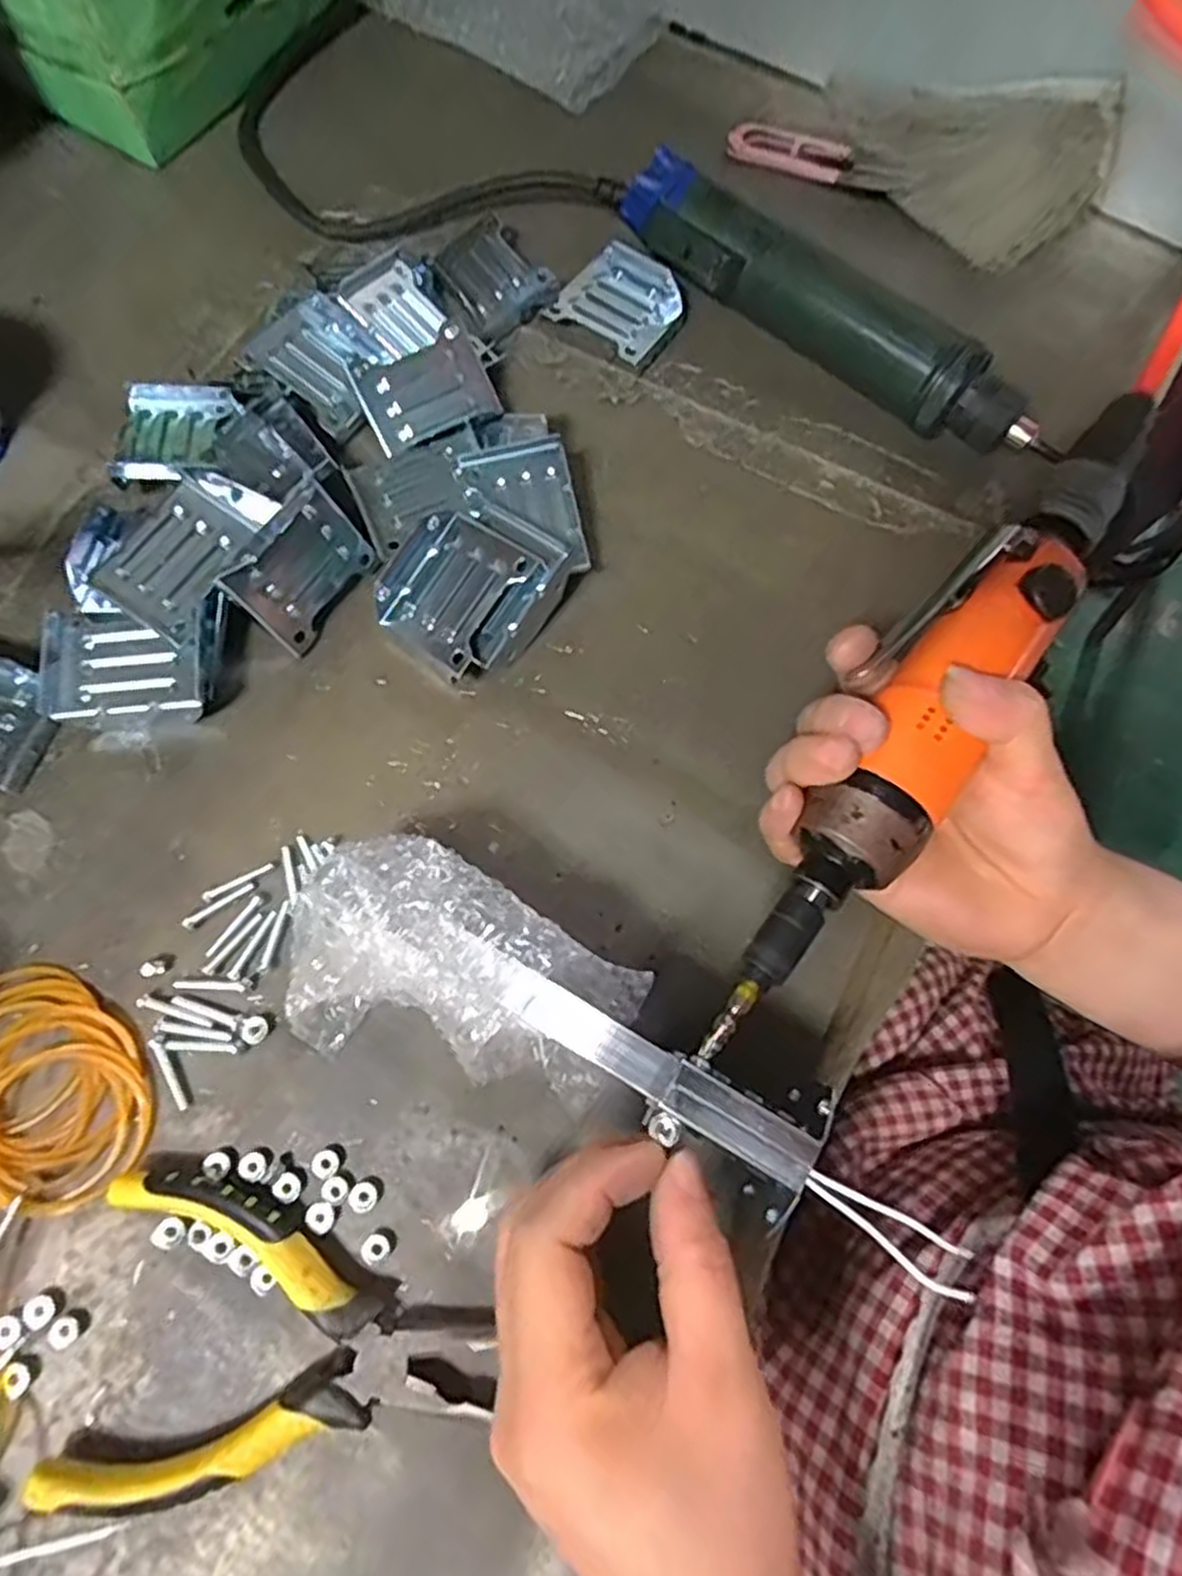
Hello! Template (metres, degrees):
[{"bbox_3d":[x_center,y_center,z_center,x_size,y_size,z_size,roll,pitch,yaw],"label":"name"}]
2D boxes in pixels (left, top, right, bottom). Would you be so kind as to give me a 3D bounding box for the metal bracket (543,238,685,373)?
[{"bbox_3d":[0.016,-0.246,0.395,0.056,0.016,0.053,37,74,10],"label":"metal bracket"}]

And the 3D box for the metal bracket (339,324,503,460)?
[{"bbox_3d":[-0.077,-0.185,0.364,0.058,0.015,0.045,-30,98,-7],"label":"metal bracket"}]

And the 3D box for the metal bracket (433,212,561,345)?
[{"bbox_3d":[-0.048,-0.258,0.392,0.048,0.012,0.055,-33,76,-12],"label":"metal bracket"}]

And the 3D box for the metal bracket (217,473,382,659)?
[{"bbox_3d":[-0.121,-0.092,0.326,0.018,0.042,0.059,22,68,41],"label":"metal bracket"}]

